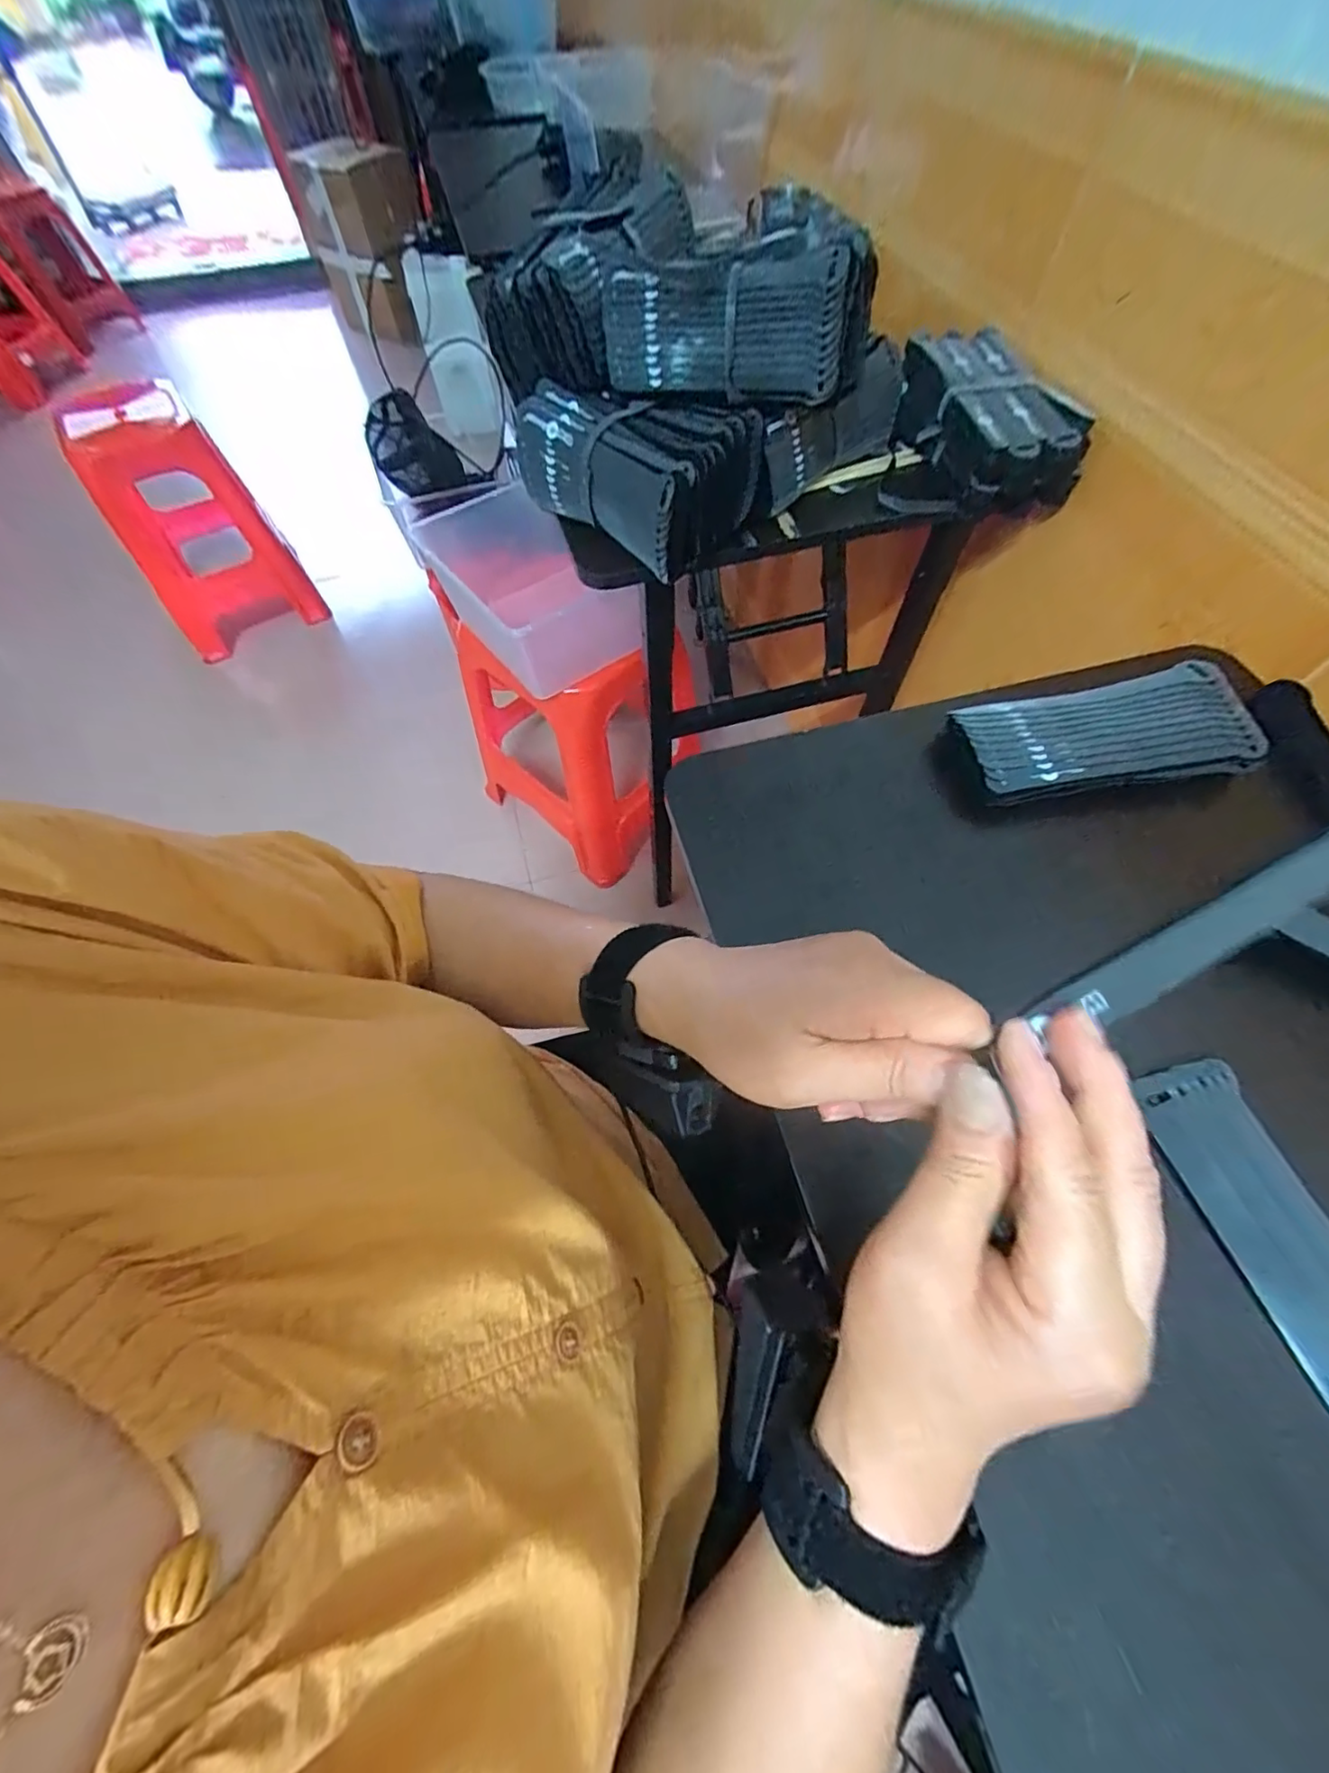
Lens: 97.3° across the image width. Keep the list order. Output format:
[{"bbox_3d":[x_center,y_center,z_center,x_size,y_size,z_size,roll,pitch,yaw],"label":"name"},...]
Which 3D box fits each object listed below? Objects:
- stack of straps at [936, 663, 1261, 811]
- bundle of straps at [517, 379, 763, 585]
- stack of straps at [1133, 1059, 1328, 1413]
[{"bbox_3d":[0.317,-0.109,0.424,0.204,0.025,0.086,-9,62,-4],"label":"stack of straps"},{"bbox_3d":[-0.024,-0.401,0.559,0.210,0.087,0.126,37,68,18],"label":"bundle of straps"},{"bbox_3d":[0.320,0.192,0.290,0.059,0.012,0.200,-14,63,-6],"label":"stack of straps"}]

